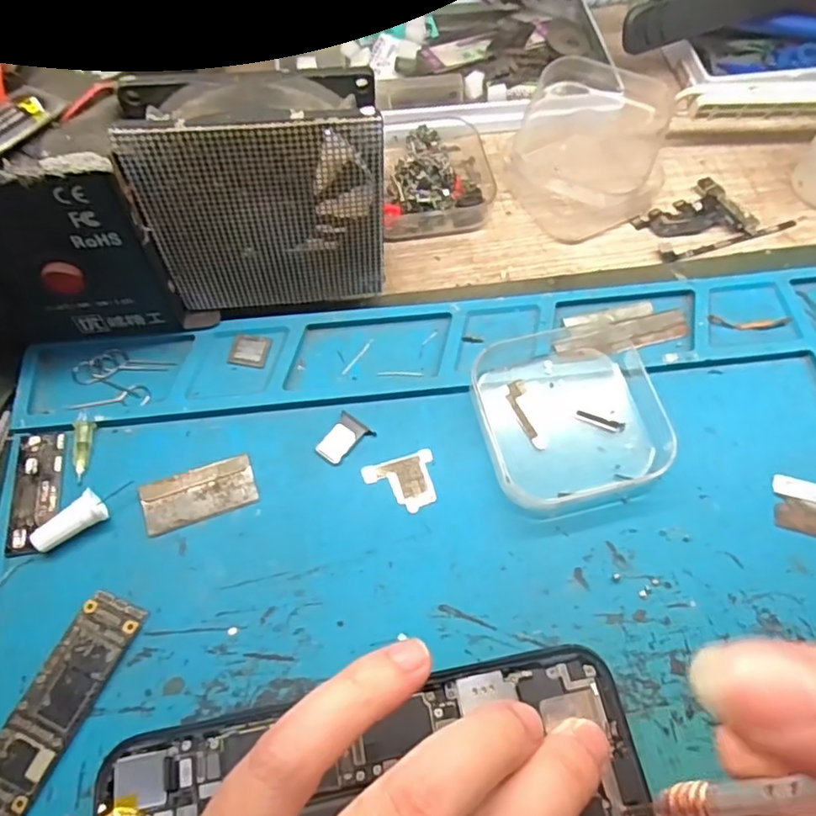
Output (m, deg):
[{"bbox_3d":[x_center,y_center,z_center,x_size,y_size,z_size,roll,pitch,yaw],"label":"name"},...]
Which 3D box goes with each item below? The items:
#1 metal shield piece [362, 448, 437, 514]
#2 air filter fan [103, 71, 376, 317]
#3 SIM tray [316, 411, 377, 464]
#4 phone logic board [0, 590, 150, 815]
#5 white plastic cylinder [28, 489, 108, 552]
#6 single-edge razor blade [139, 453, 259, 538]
[{"bbox_3d":[-0.001,0.026,0.216,0.025,0.004,0.020,-16,64,-9],"label":"metal shield piece"},{"bbox_3d":[-0.049,-0.072,0.218,0.078,0.087,0.026,-10,63,-6],"label":"air filter fan"},{"bbox_3d":[-0.024,0.011,0.223,0.014,0.004,0.019,34,67,16],"label":"SIM tray"},{"bbox_3d":[-0.104,0.088,0.181,0.019,0.005,0.064,21,64,10],"label":"phone logic board"},{"bbox_3d":[-0.113,0.039,0.203,0.023,0.010,0.010,-36,68,-18],"label":"white plastic cylinder"},{"bbox_3d":[-0.073,0.030,0.213,0.038,0.004,0.018,-19,64,-10],"label":"single-edge razor blade"}]

